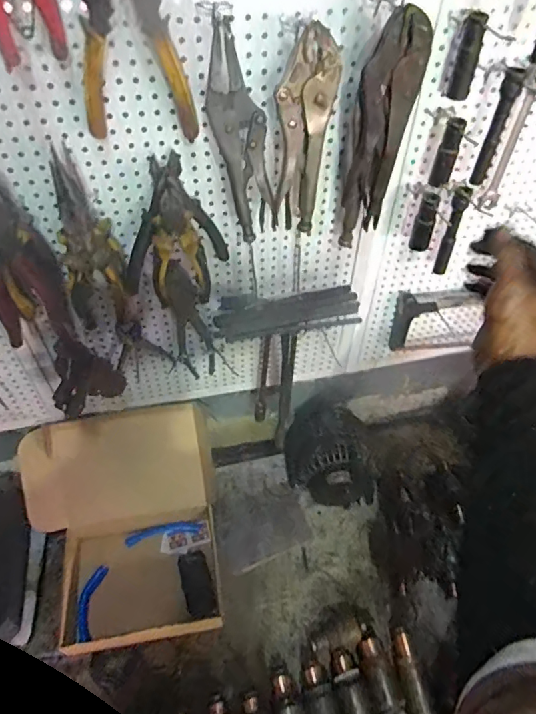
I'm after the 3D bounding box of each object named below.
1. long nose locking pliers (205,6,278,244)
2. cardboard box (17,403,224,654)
[{"bbox_3d":[-0.023,-0.207,0.491,0.067,0.199,0.027,-1,51,-2],"label":"long nose locking pliers"},{"bbox_3d":[-0.263,0.304,0.909,0.322,0.198,0.348,-7,52,-8],"label":"cardboard box"}]

